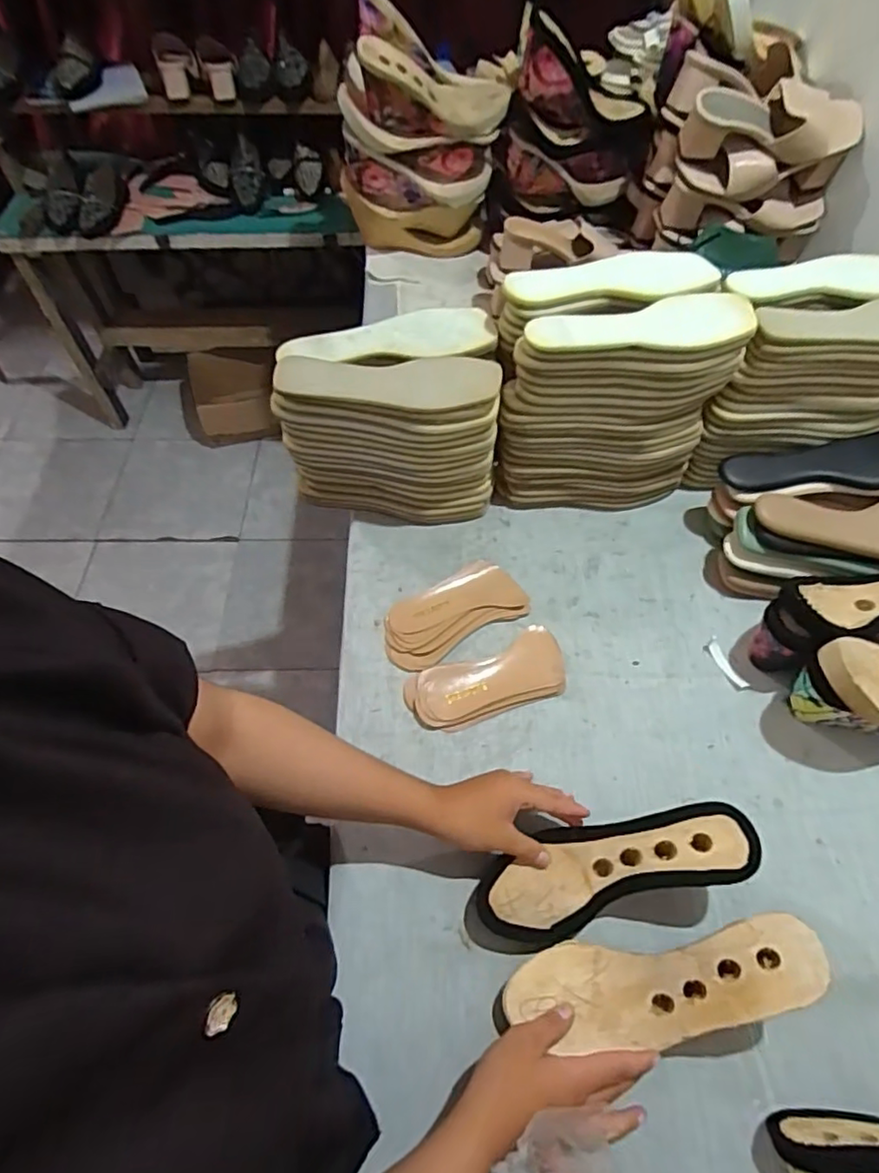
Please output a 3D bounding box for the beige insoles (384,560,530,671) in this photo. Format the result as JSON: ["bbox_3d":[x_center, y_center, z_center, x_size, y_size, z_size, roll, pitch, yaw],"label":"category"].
[{"bbox_3d":[0.013,0.030,0.697,0.172,0.020,0.086,-27,62,-18],"label":"beige insoles"}]

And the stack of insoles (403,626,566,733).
[{"bbox_3d":[0.051,0.101,0.640,0.170,0.021,0.077,-18,59,-12],"label":"stack of insoles"}]

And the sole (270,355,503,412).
[{"bbox_3d":[-0.054,-0.221,0.635,0.238,0.010,0.081,-5,57,-5],"label":"sole"}]

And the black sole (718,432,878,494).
[{"bbox_3d":[0.452,-0.149,0.698,0.224,0.033,0.081,-6,56,14],"label":"black sole"}]

